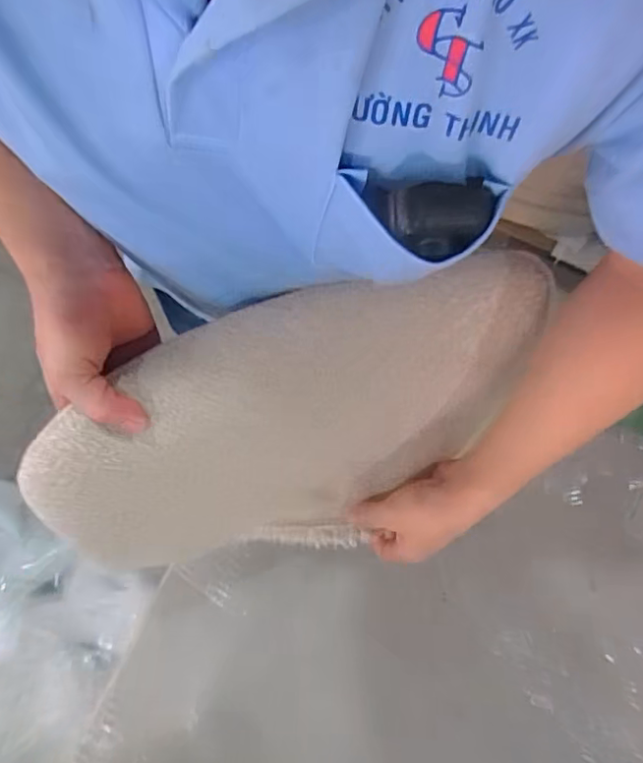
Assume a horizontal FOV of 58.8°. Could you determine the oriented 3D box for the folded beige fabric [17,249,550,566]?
[{"bbox_3d":[-0.017,0.064,0.499,0.412,0.320,0.070,-17,41,-9],"label":"folded beige fabric"}]

